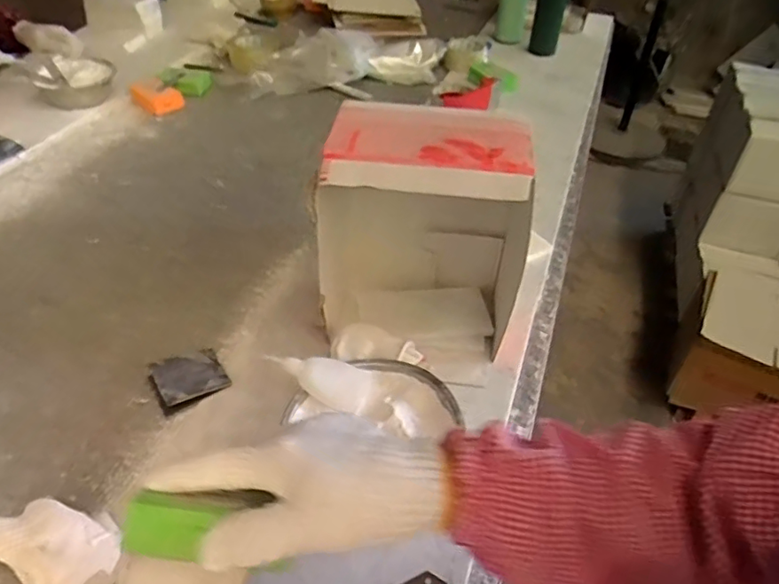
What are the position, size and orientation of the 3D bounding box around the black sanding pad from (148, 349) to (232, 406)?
[{"bbox_3d":[-0.210,0.087,0.621,0.068,0.009,0.073,-13,35,-34],"label":"black sanding pad"}]

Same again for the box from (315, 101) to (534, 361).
[{"bbox_3d":[0.036,-0.046,0.601,0.210,0.248,0.135,7,42,7],"label":"box"}]

